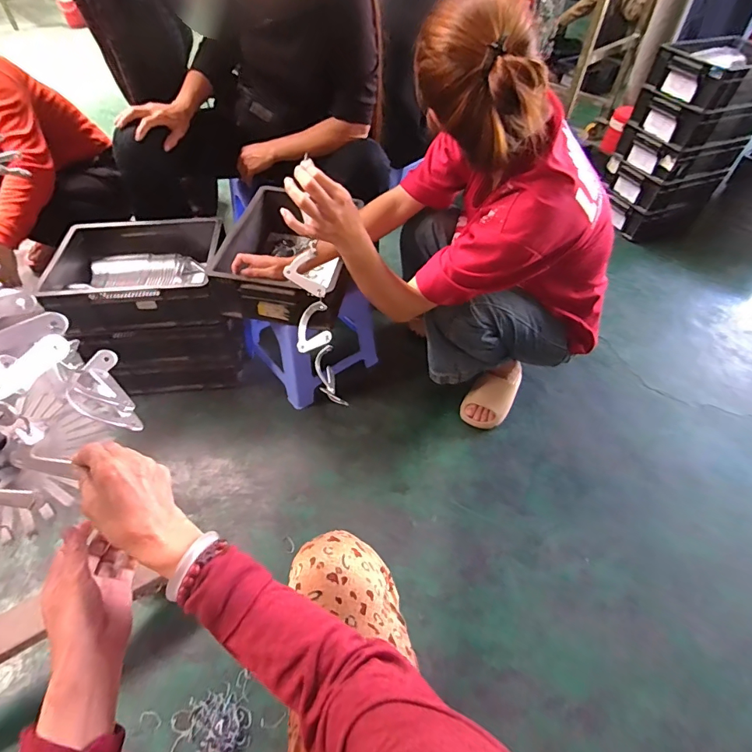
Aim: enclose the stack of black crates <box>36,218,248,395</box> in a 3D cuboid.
[{"bbox_3d":[-0.522,-0.152,1.062,0.357,0.328,0.311,-12,50,-12],"label":"stack of black crates"}]

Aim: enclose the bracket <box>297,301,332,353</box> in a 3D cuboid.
[{"bbox_3d":[-0.104,-0.087,0.763,0.037,0.093,0.065,25,16,21],"label":"bracket"}]

